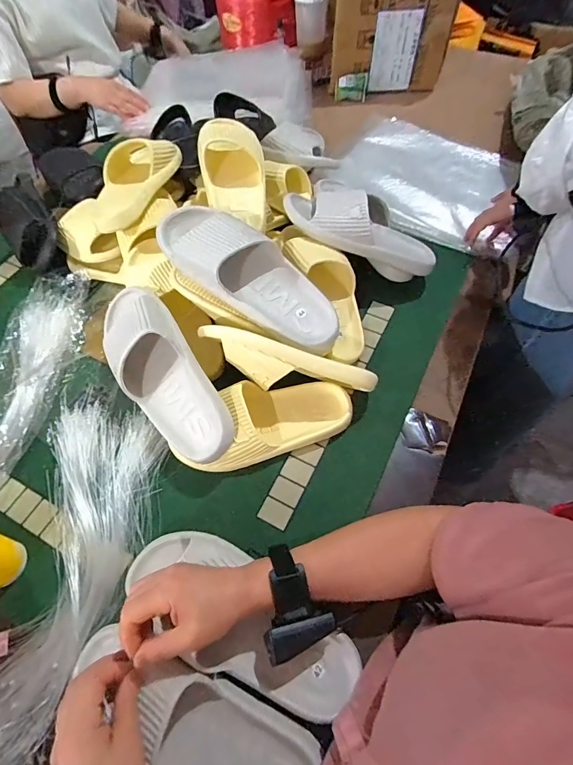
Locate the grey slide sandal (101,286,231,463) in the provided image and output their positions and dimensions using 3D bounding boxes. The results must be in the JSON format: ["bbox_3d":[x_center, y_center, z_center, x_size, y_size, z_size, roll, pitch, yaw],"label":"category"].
[{"bbox_3d":[-0.171,-0.019,0.515,0.110,0.078,0.283,-45,71,16],"label":"grey slide sandal"}]

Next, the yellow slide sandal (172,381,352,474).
[{"bbox_3d":[-0.028,0.049,0.529,0.237,0.072,0.103,-19,61,-10],"label":"yellow slide sandal"}]

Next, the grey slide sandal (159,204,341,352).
[{"bbox_3d":[-0.046,-0.152,0.530,0.293,0.067,0.104,37,65,-1],"label":"grey slide sandal"}]

